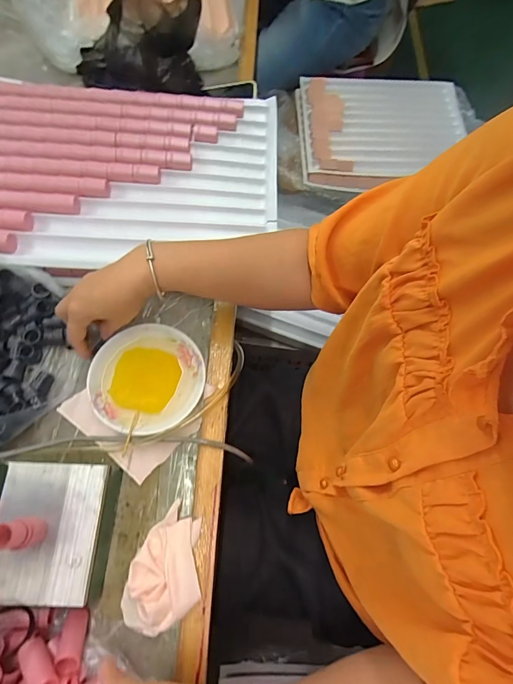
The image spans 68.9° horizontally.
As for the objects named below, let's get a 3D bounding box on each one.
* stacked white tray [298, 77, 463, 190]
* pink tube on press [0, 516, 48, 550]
[{"bbox_3d":[0.319,-0.524,0.919,0.422,0.045,0.343,0,67,-4],"label":"stacked white tray"},{"bbox_3d":[-0.208,0.171,0.335,0.019,0.060,0.024,-3,68,-5],"label":"pink tube on press"}]

